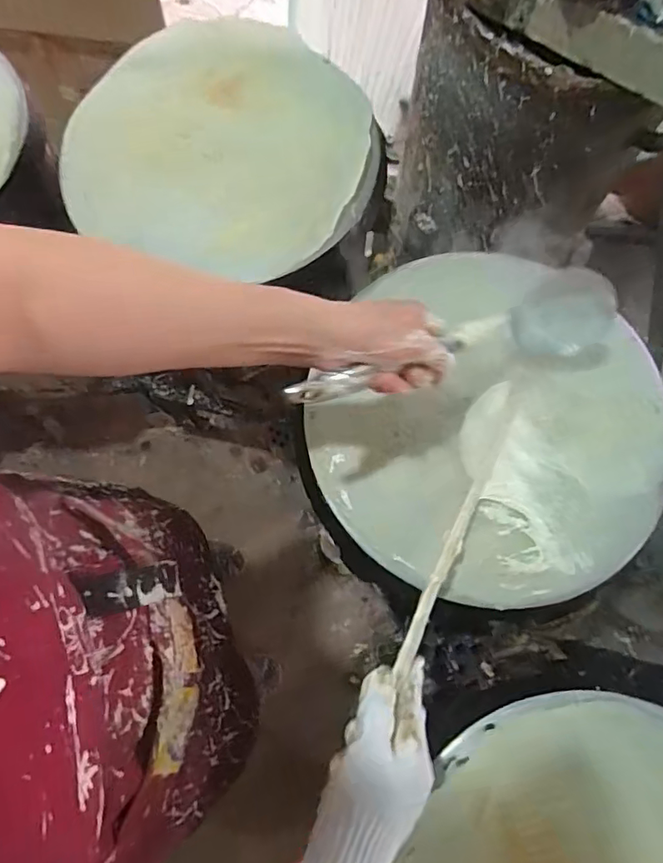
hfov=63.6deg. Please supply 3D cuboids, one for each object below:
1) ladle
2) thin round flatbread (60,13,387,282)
[{"bbox_3d":[0.118,-0.078,0.468,0.352,0.077,0.068,-17,74,-26],"label":"ladle"},{"bbox_3d":[-0.127,-0.363,0.660,0.365,0.028,0.327,14,76,5],"label":"thin round flatbread"}]

